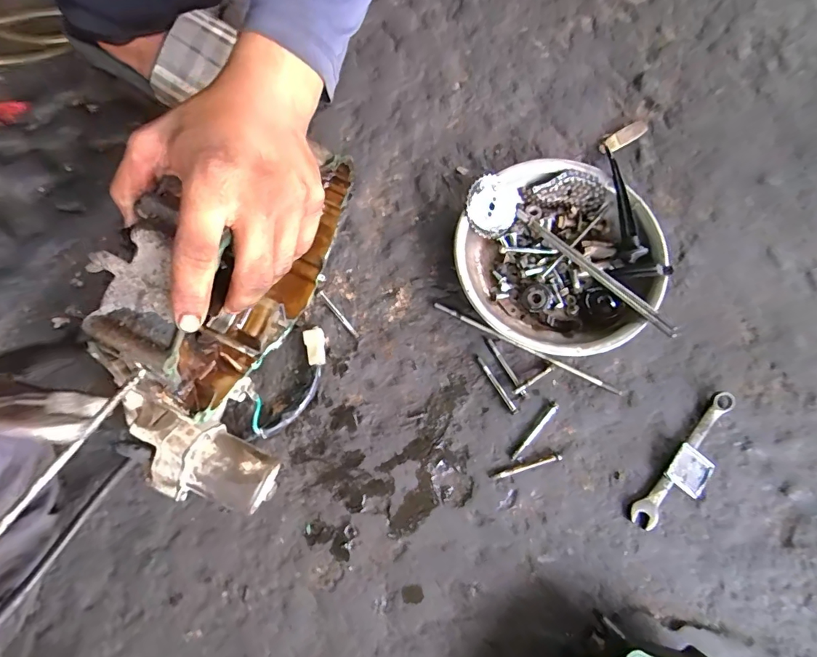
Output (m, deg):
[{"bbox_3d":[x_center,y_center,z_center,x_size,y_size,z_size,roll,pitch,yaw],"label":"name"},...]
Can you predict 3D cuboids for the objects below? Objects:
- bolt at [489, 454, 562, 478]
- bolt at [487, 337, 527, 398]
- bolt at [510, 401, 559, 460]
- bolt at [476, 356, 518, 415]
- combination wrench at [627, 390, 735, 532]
[{"bbox_3d":[0.111,0.131,0.411,0.069,0.006,0.006,-16,76,-6],"label":"bolt"},{"bbox_3d":[0.099,0.039,0.435,0.007,0.007,0.066,-28,78,-9],"label":"bolt"},{"bbox_3d":[0.123,0.100,0.423,0.008,0.005,0.070,42,77,9],"label":"bolt"},{"bbox_3d":[0.087,0.055,0.431,0.006,0.007,0.065,-29,78,-9],"label":"bolt"},{"bbox_3d":[0.268,0.125,0.421,0.024,0.011,0.159,43,77,9],"label":"combination wrench"}]

